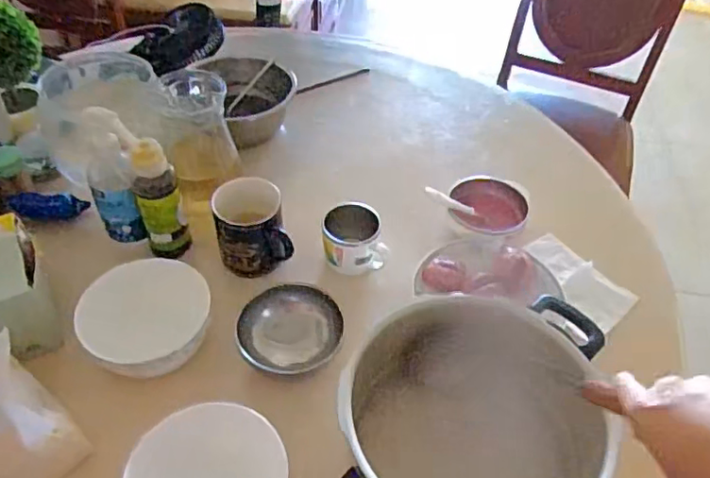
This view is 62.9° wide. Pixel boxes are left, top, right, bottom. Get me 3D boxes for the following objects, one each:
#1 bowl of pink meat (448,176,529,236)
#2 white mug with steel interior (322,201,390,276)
[{"bbox_3d":[0.198,-0.038,0.864,0.114,0.047,0.123,2,47,-2],"label":"bowl of pink meat"},{"bbox_3d":[-0.004,0.002,0.806,0.081,0.075,0.077,-7,48,-11],"label":"white mug with steel interior"}]

